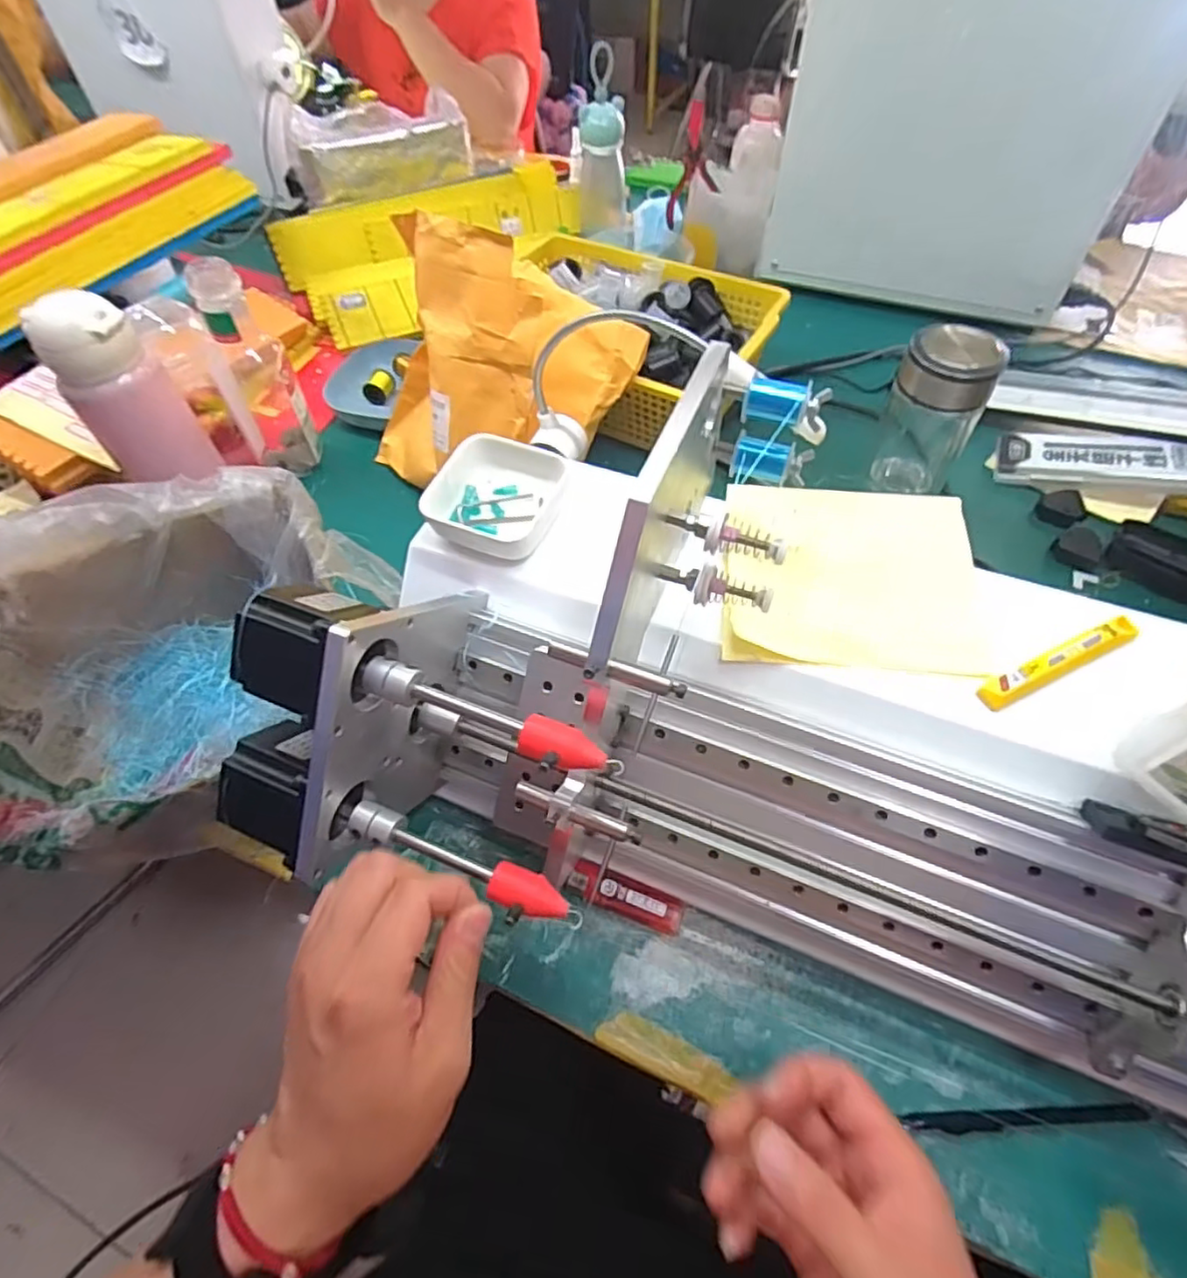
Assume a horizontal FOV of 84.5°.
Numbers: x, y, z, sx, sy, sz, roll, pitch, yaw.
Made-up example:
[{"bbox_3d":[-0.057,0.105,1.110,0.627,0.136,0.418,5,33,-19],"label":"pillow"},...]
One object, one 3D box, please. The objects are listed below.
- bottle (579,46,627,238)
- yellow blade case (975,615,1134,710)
[{"bbox_3d":[0.011,-0.642,0.856,0.061,0.198,0.070,-1,55,2],"label":"bottle"},{"bbox_3d":[0.258,0.012,0.362,0.100,0.007,0.016,-25,72,-9],"label":"yellow blade case"}]

